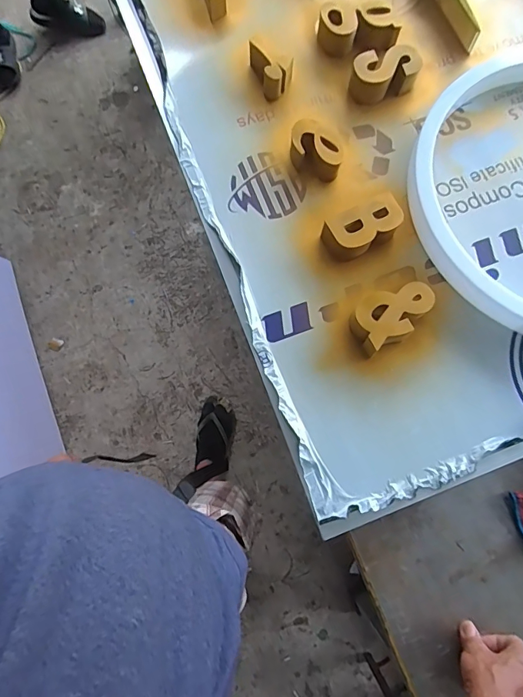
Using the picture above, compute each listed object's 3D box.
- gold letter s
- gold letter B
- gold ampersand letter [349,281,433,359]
[{"bbox_3d":[0.206,-0.462,0.717,0.115,0.053,0.072,-21,76,-7],"label":"gold letter s"},{"bbox_3d":[0.151,-0.178,0.634,0.115,0.040,0.064,-27,77,-9],"label":"gold letter B"},{"bbox_3d":[0.182,-0.047,0.597,0.113,0.042,0.076,-25,76,-8],"label":"gold ampersand letter"}]

